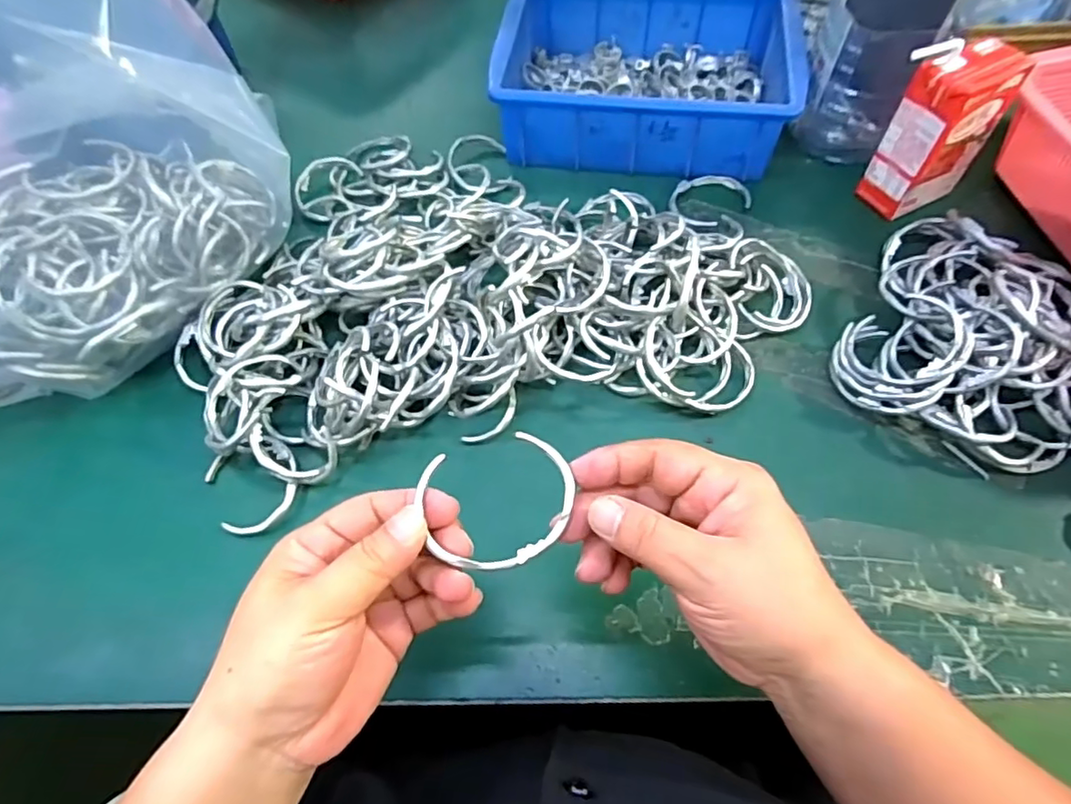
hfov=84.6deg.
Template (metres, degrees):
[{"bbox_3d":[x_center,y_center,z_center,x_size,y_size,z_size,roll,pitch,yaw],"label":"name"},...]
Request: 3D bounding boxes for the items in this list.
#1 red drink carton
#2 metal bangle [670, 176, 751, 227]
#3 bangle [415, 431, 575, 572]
[{"bbox_3d":[0.297,-0.198,0.438,0.075,0.116,0.043,-22,63,-10],"label":"red drink carton"},{"bbox_3d":[0.143,-0.168,0.489,0.065,0.009,0.053,-31,65,-15],"label":"metal bangle"},{"bbox_3d":[-0.015,0.043,0.250,0.063,0.011,0.053,-12,61,-5],"label":"bangle"}]

